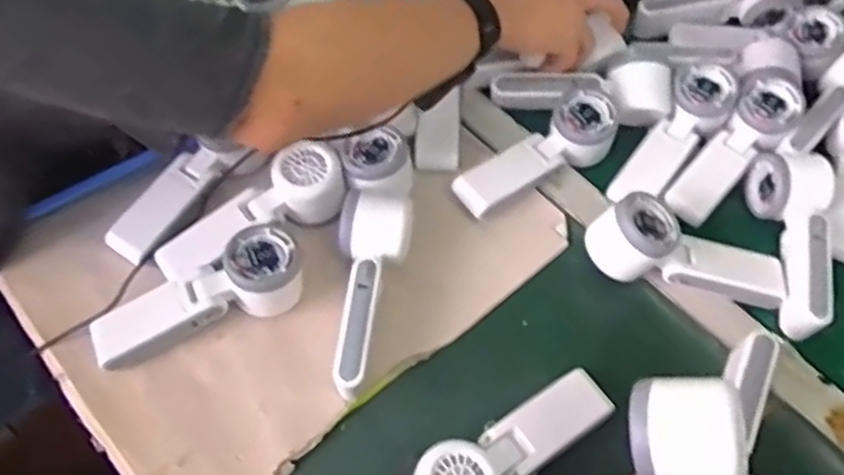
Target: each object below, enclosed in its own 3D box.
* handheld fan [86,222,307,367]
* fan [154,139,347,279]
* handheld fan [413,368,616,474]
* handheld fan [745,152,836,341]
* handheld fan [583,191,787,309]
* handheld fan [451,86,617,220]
[{"bbox_3d":[-0.175,0.045,0.549,0.165,0.051,0.060,-20,61,-16],"label":"handheld fan"},{"bbox_3d":[-0.141,-0.015,0.596,0.172,0.050,0.057,-30,63,-3],"label":"fan"},{"bbox_3d":[0.061,0.149,0.497,0.166,0.054,0.055,-34,66,-22],"label":"handheld fan"},{"bbox_3d":[0.310,-0.002,0.605,0.064,0.043,0.166,18,58,8],"label":"handheld fan"},{"bbox_3d":[0.221,0.017,0.584,0.175,0.042,0.061,18,57,-11],"label":"handheld fan"},{"bbox_3d":[0.103,-0.074,0.626,0.159,0.037,0.051,-32,65,-22],"label":"handheld fan"}]

